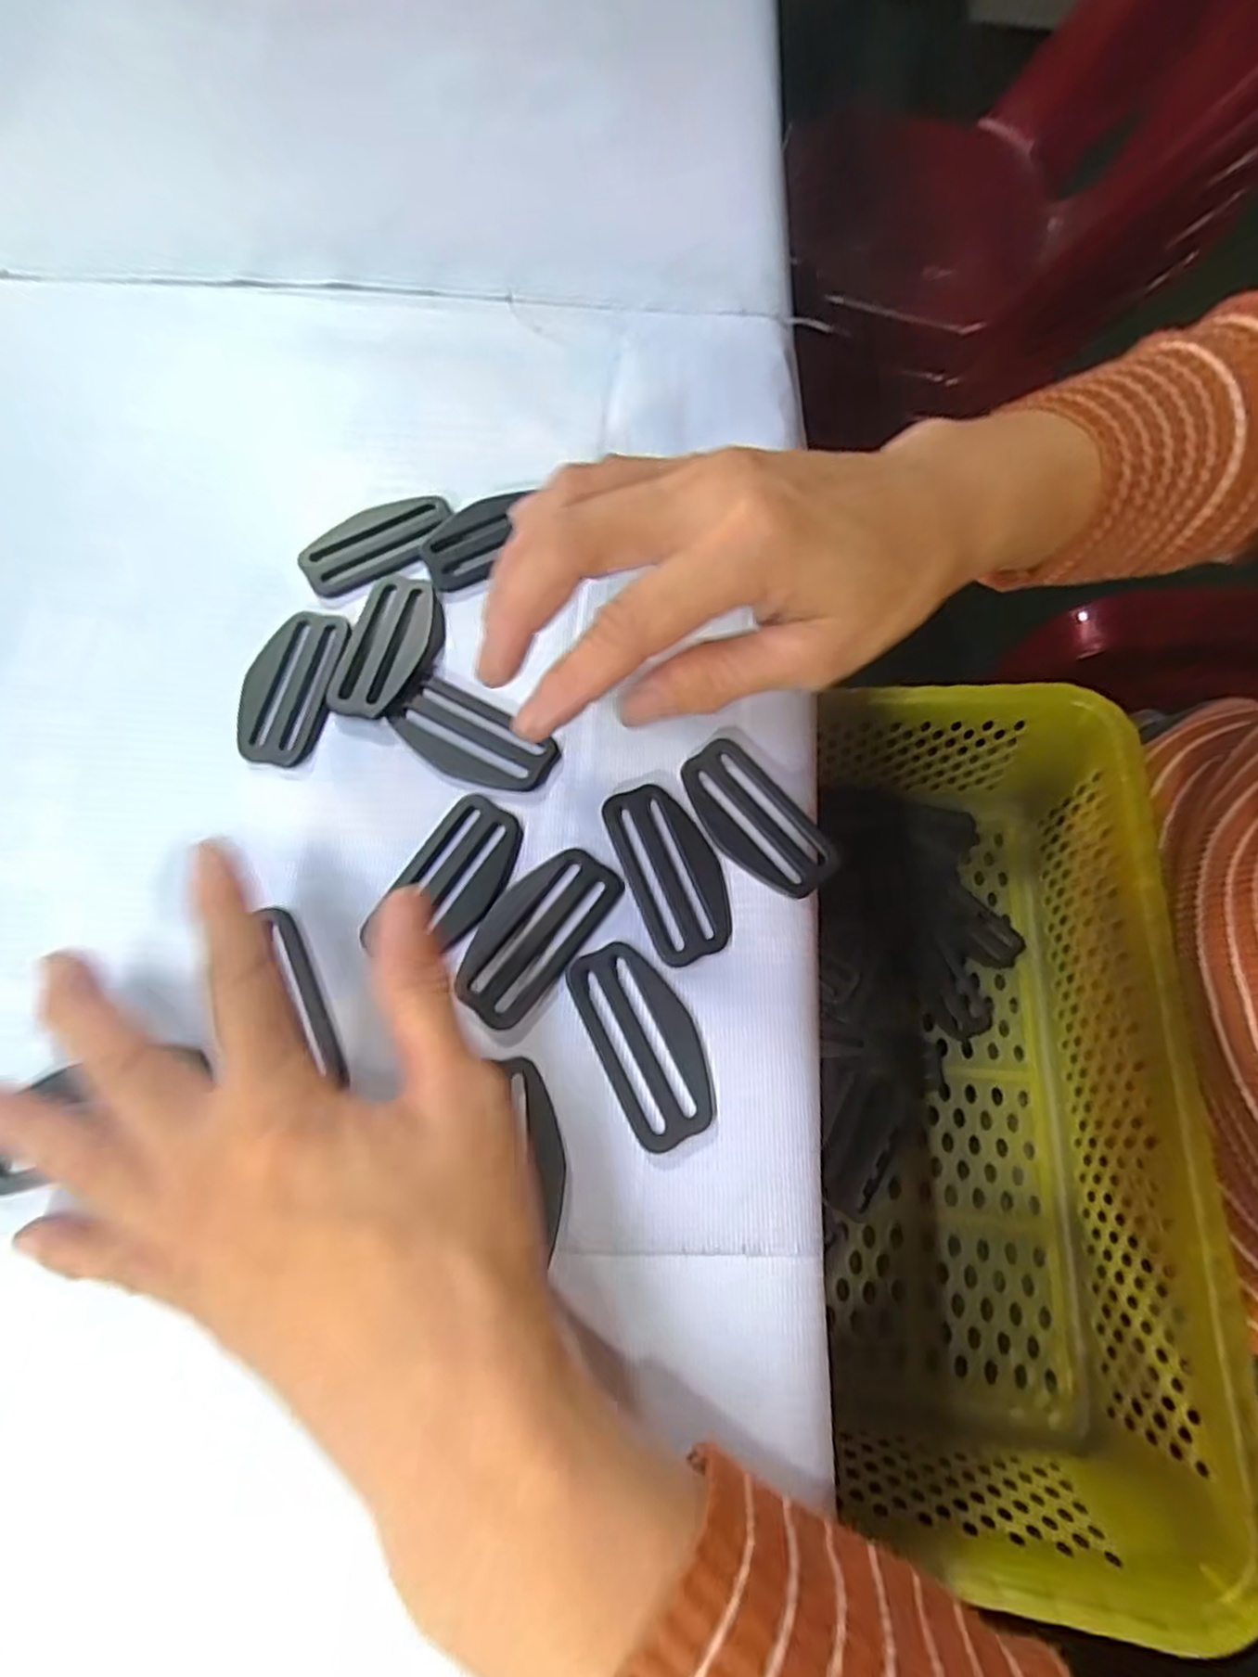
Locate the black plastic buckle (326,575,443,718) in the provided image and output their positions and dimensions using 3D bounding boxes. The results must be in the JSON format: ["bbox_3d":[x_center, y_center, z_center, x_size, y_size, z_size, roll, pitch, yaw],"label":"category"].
[{"bbox_3d":[-0.084,-0.068,0.256,0.032,0.004,0.057,6,70,-3],"label":"black plastic buckle"}]

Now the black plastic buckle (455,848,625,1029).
[{"bbox_3d":[-0.029,0.028,0.224,0.027,0.004,0.058,38,71,8],"label":"black plastic buckle"}]

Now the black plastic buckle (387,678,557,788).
[{"bbox_3d":[-0.053,-0.034,0.246,0.055,0.004,0.028,27,71,7],"label":"black plastic buckle"}]

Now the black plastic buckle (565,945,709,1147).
[{"bbox_3d":[0.005,0.059,0.215,0.029,0.004,0.059,-24,74,-13],"label":"black plastic buckle"}]

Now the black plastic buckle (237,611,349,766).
[{"bbox_3d":[-0.115,-0.052,0.250,0.028,0.005,0.058,6,70,-3],"label":"black plastic buckle"}]

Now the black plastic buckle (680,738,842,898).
[{"bbox_3d":[0.042,-0.007,0.239,0.031,0.006,0.059,-33,76,-15],"label":"black plastic buckle"}]

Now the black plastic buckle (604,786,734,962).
[{"bbox_3d":[0.014,0.010,0.234,0.029,0.004,0.059,-18,73,-11],"label":"black plastic buckle"}]

